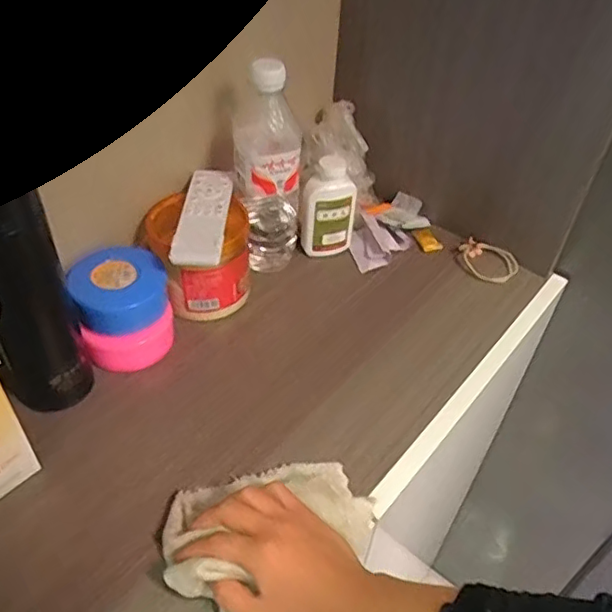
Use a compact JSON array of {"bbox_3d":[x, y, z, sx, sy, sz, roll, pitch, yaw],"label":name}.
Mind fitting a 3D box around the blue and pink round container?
[{"bbox_3d":[-0.171,0.003,0.567,0.082,0.085,0.080,2,44,-2],"label":"blue and pink round container"}]

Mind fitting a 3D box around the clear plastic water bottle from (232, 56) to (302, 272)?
[{"bbox_3d":[-0.039,-0.135,0.627,0.068,0.238,0.057,1,44,-2],"label":"clear plastic water bottle"}]

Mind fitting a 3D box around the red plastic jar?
[{"bbox_3d":[-0.116,-0.046,0.619,0.100,0.098,0.093,2,44,-2],"label":"red plastic jar"}]

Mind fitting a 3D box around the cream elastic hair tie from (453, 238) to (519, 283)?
[{"bbox_3d":[0.219,-0.055,0.724,0.053,0.020,0.069,-28,53,-29],"label":"cream elastic hair tie"}]

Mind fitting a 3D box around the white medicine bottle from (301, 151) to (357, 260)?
[{"bbox_3d":[0.026,-0.107,0.683,0.060,0.125,0.032,5,44,1],"label":"white medicine bottle"}]

